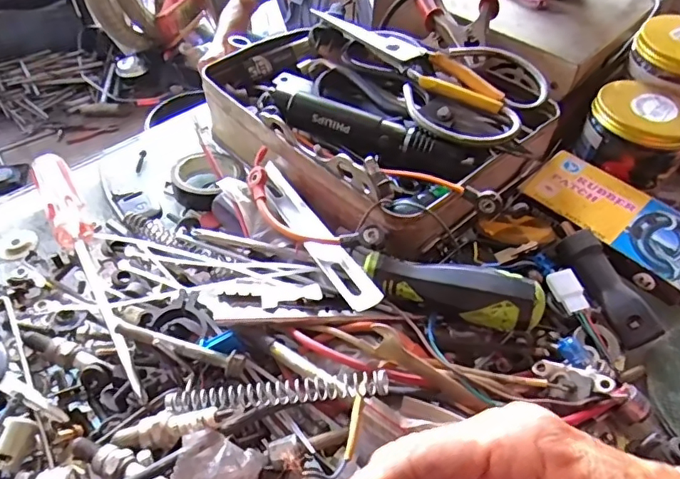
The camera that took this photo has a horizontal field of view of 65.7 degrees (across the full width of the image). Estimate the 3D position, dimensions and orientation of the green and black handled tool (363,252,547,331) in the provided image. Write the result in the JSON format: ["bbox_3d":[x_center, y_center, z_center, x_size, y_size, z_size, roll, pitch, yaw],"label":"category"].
[{"bbox_3d":[0.067,0.029,0.321,0.104,0.030,0.027,18,51,12],"label":"green and black handled tool"}]

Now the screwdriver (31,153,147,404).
[{"bbox_3d":[-0.173,0.015,0.359,0.025,0.022,0.232,-24,55,-22],"label":"screwdriver"}]

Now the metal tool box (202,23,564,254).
[{"bbox_3d":[0.030,-0.113,0.429,0.214,0.071,0.266,-35,59,-28],"label":"metal tool box"}]

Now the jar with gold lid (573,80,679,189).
[{"bbox_3d":[0.249,-0.090,0.443,0.081,0.054,0.084,31,55,22],"label":"jar with gold lid"}]

